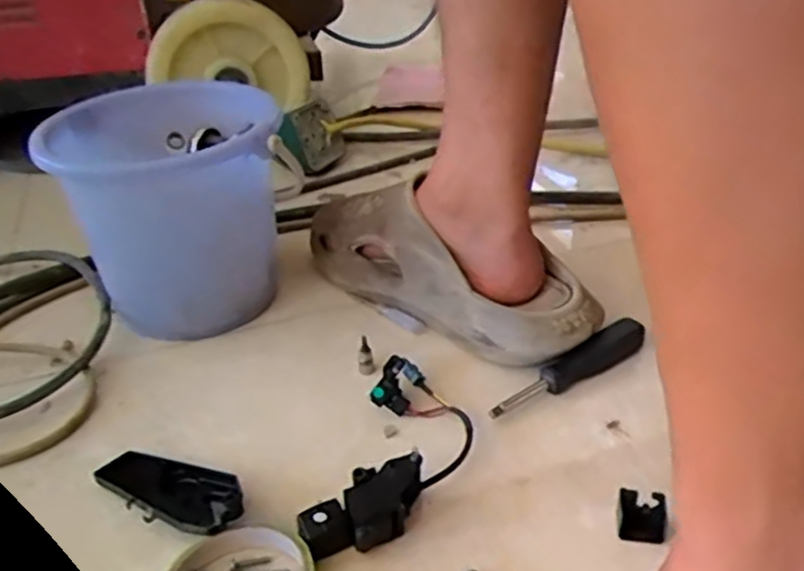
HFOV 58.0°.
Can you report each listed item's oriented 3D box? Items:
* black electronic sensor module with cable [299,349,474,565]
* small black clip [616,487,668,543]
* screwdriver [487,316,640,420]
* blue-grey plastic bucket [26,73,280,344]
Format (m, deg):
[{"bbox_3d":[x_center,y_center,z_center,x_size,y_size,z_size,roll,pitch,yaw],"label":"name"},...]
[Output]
[{"bbox_3d":[0.001,0.106,0.466,0.078,0.034,0.166,9,35,17],"label":"black electronic sensor module with cable"},{"bbox_3d":[0.139,0.133,0.423,0.026,0.025,0.026,7,34,15],"label":"small black clip"},{"bbox_3d":[0.121,0.061,0.533,0.137,0.027,0.021,-18,36,-22],"label":"screwdriver"},{"bbox_3d":[-0.186,-0.060,0.611,0.177,0.167,0.180,-2,33,1],"label":"blue-grey plastic bucket"}]

